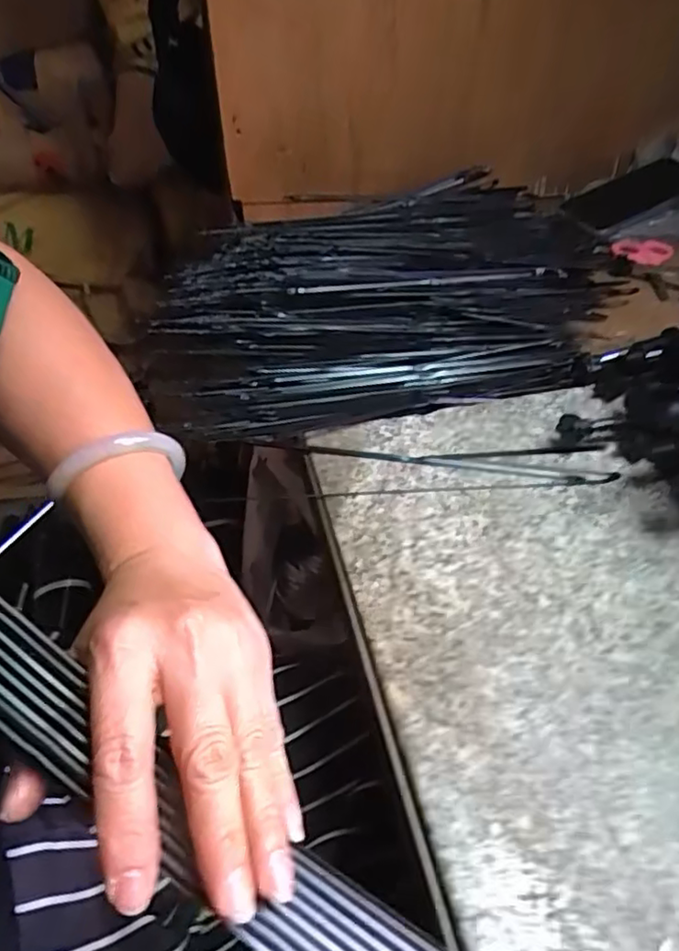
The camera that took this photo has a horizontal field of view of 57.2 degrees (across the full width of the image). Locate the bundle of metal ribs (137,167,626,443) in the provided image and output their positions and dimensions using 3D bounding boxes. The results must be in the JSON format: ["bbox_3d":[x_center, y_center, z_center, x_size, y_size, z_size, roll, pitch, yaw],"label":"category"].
[{"bbox_3d":[0.051,-0.161,0.532,0.400,0.043,0.285,-14,49,-13],"label":"bundle of metal ribs"}]

